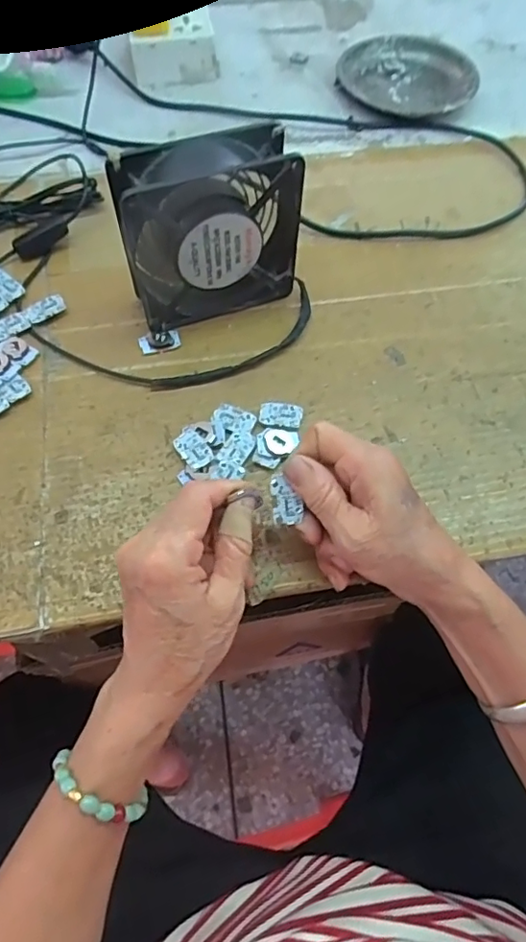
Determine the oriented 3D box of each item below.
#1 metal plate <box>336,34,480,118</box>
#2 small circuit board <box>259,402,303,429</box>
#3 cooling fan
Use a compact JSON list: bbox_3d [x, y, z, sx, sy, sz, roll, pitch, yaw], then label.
[{"bbox_3d":[0.152,-0.418,0.573,0.143,0.017,0.126,31,66,13],"label":"metal plate"},{"bbox_3d":[0.013,-0.039,0.384,0.029,0.007,0.020,12,63,4],"label":"small circuit board"},{"bbox_3d":[-0.036,-0.164,0.383,0.120,0.115,0.041,-20,66,-12],"label":"cooling fan"}]

